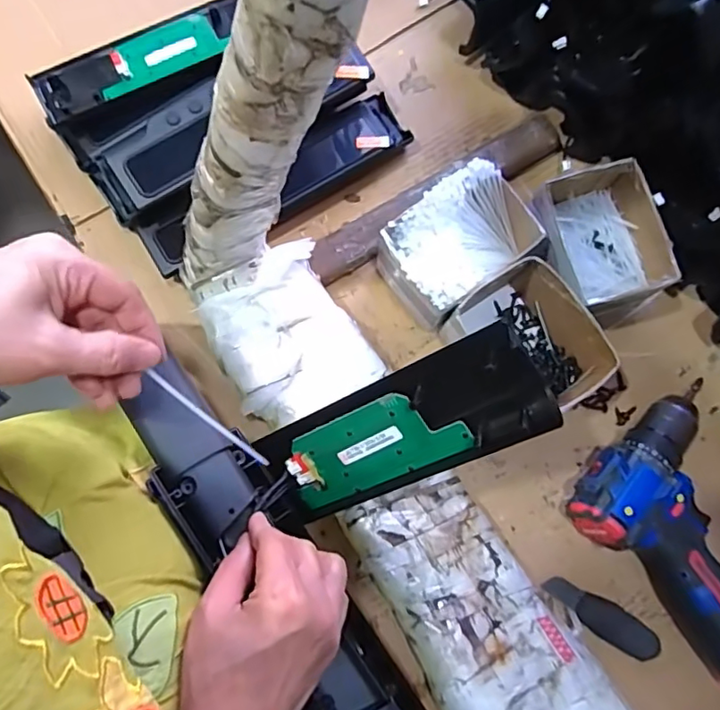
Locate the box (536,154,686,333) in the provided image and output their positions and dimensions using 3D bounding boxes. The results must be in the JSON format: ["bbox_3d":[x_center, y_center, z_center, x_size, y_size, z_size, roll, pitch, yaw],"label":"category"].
[{"bbox_3d":[0.214,-0.095,0.507,0.094,0.077,0.125,-17,79,-5],"label":"box"}]

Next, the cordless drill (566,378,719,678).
[{"bbox_3d":[0.290,0.151,0.473,0.145,0.056,0.205,-39,82,-8],"label":"cordless drill"}]

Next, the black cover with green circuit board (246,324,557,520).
[{"bbox_3d":[0.022,0.050,0.358,0.196,0.019,0.069,-28,103,27],"label":"black cover with green circuit board"}]

